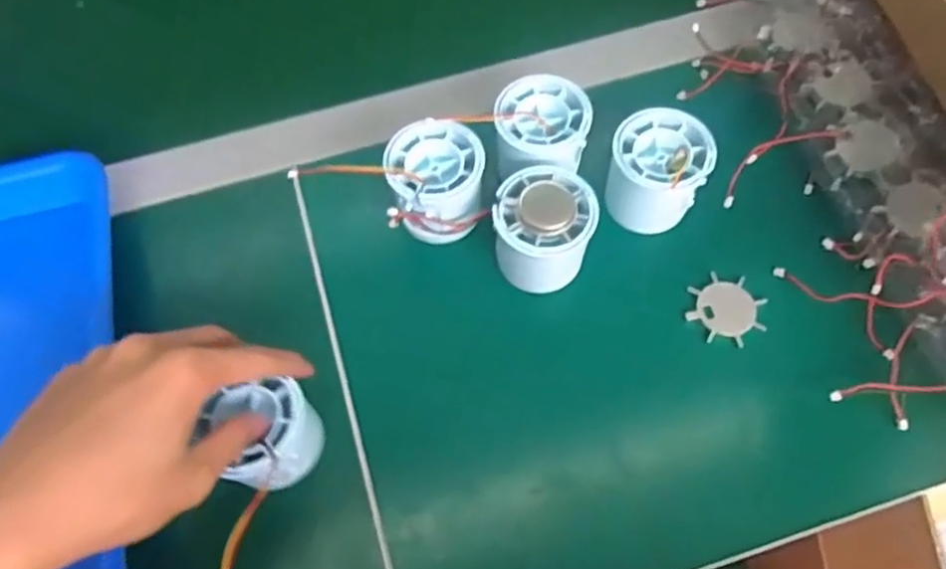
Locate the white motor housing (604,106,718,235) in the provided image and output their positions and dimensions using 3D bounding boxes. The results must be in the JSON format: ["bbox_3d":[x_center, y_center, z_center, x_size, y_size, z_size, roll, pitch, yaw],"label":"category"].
[{"bbox_3d":[0.108,-0.067,0.406,0.054,0.049,0.053,11,65,7],"label":"white motor housing"}]

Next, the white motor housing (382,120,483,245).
[{"bbox_3d":[-0.021,-0.058,0.404,0.054,0.052,0.054,8,65,6],"label":"white motor housing"}]

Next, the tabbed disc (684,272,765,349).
[{"bbox_3d":[0.146,0.014,0.394,0.042,0.004,0.042,-1,64,2],"label":"tabbed disc"}]

